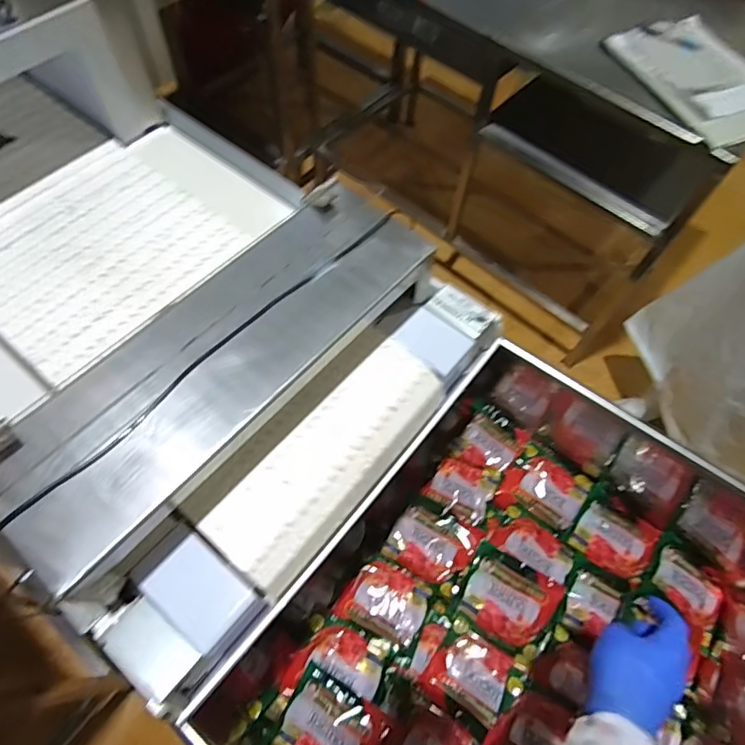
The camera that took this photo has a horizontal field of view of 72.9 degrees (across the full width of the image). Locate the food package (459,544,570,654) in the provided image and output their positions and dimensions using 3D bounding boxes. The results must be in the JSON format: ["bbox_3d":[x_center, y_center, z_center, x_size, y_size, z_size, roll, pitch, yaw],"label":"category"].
[{"bbox_3d":[0.215,0.363,0.801,0.143,0.026,0.123,27,65,11],"label":"food package"}]

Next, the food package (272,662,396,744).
[{"bbox_3d":[-0.059,0.521,0.729,0.144,0.036,0.116,28,65,12],"label":"food package"}]

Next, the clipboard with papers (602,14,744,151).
[{"bbox_3d":[0.619,-0.561,0.955,0.224,0.023,0.334,-20,65,-12],"label":"clipboard with papers"}]

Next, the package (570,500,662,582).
[{"bbox_3d":[0.405,0.277,0.843,0.122,0.013,0.113,33,66,14],"label":"package"}]

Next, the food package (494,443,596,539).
[{"bbox_3d":[0.302,0.207,0.879,0.144,0.028,0.115,27,65,12],"label":"food package"}]

